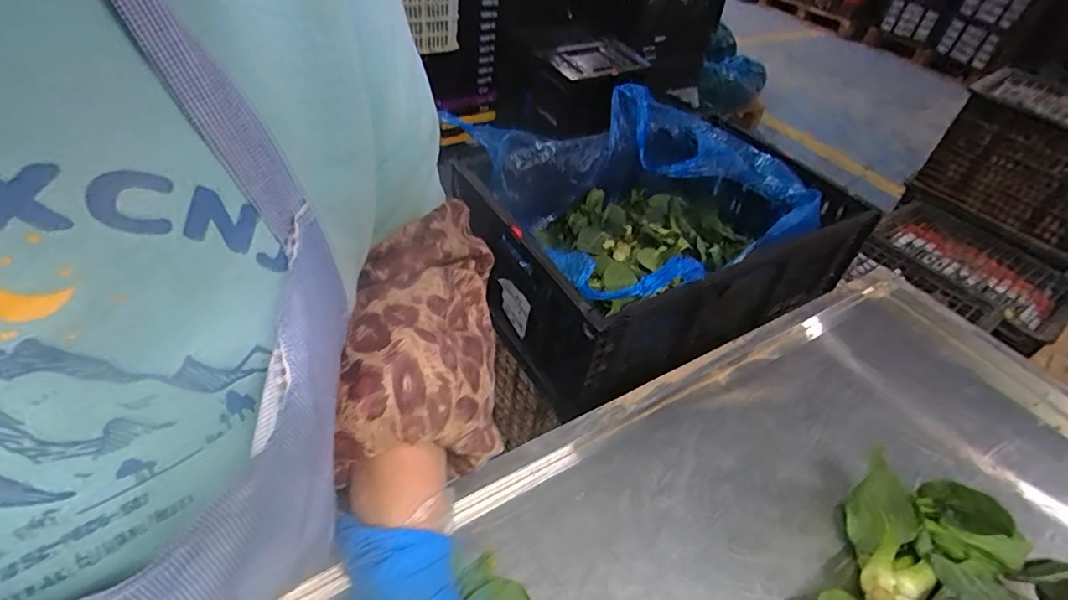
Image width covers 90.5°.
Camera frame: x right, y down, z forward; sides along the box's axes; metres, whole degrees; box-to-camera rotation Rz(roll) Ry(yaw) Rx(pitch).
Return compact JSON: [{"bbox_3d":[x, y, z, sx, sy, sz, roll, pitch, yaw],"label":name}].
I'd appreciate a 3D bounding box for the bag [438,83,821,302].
[{"bbox_3d":[0.209,-0.159,0.885,0.549,0.248,0.396,-25,53,-31],"label":"bag"}]

